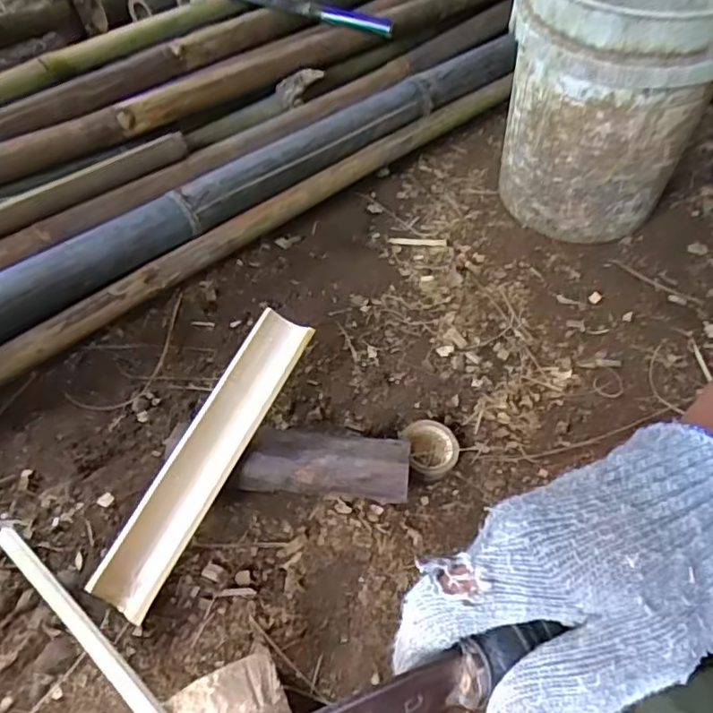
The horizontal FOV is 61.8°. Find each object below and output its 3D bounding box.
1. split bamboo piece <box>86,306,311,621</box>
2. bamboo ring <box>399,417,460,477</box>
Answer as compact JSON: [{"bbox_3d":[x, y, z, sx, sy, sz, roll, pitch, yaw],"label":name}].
[{"bbox_3d":[-0.159,0.106,0.647,0.064,0.034,0.342,26,74,16],"label":"split bamboo piece"},{"bbox_3d":[0.090,0.111,0.736,0.064,0.024,0.070,2,51,-2],"label":"bamboo ring"}]

